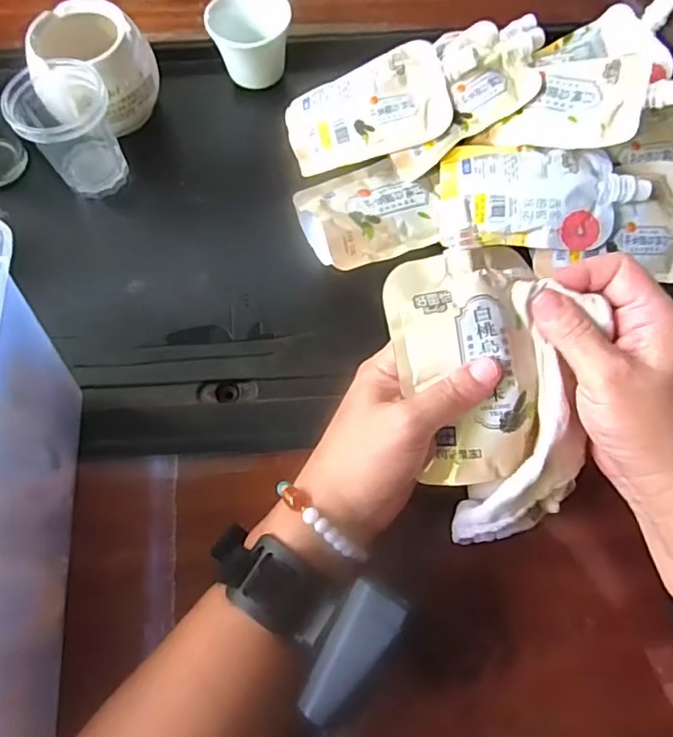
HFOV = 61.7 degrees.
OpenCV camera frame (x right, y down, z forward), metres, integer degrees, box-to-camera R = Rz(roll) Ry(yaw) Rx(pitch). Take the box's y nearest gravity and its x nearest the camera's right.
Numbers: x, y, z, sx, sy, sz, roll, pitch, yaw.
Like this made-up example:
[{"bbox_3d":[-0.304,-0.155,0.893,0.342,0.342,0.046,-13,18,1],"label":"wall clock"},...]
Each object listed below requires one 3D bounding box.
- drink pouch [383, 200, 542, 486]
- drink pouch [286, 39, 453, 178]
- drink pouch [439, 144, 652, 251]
[{"bbox_3d":[0.069,-0.011,0.309,0.078,0.025,0.148,-7,97,-5],"label":"drink pouch"},{"bbox_3d":[0.023,-0.207,0.448,0.126,0.013,0.081,-17,83,10],"label":"drink pouch"},{"bbox_3d":[0.154,-0.134,0.424,0.147,0.025,0.080,4,66,3],"label":"drink pouch"}]

